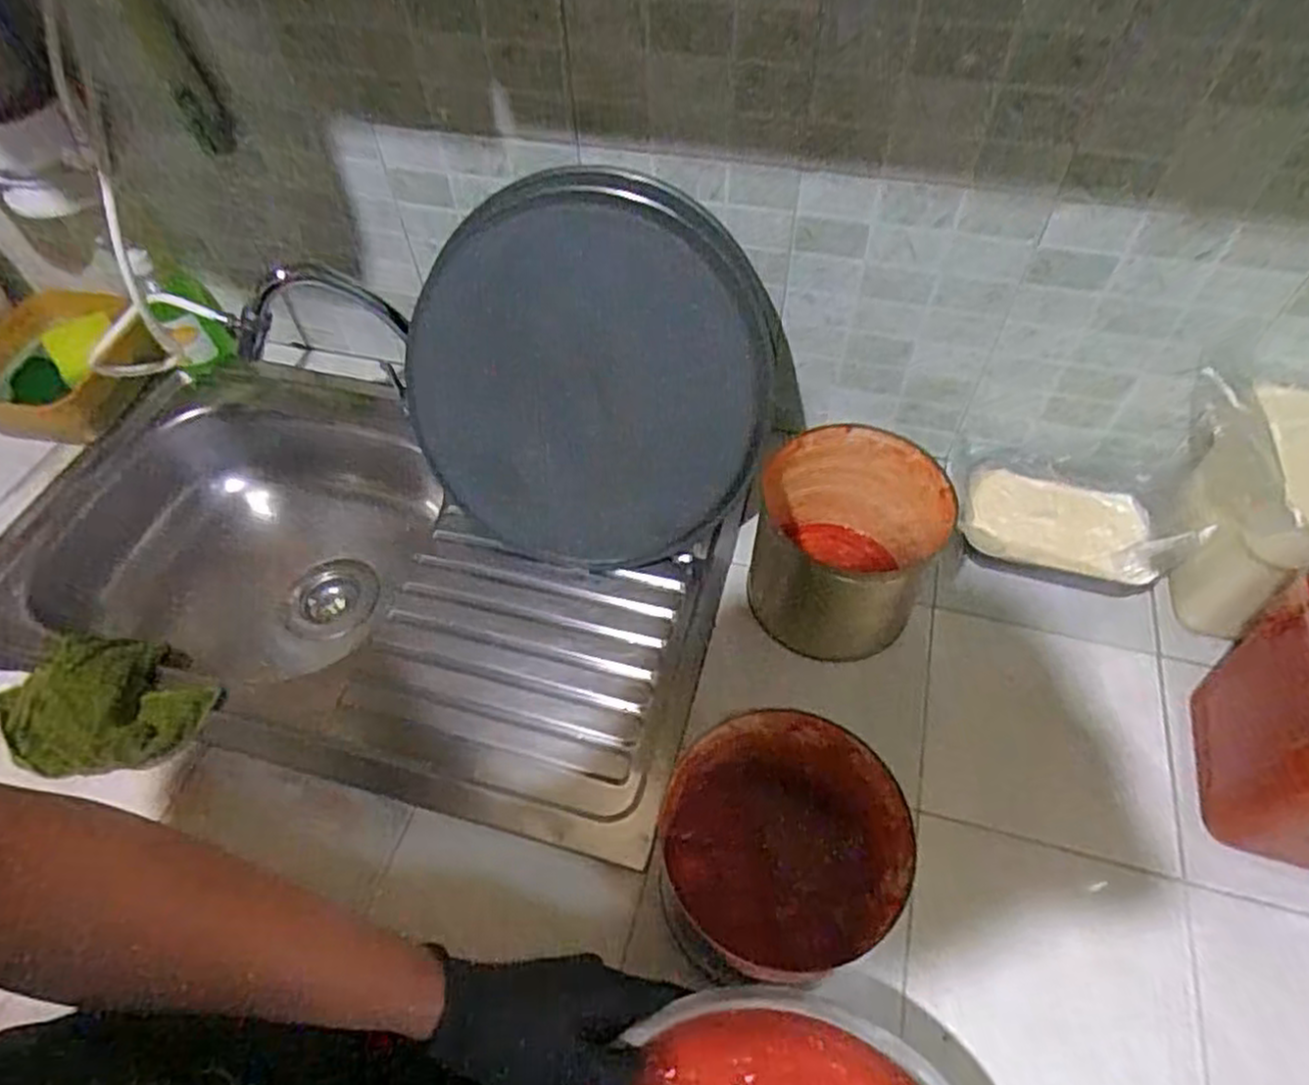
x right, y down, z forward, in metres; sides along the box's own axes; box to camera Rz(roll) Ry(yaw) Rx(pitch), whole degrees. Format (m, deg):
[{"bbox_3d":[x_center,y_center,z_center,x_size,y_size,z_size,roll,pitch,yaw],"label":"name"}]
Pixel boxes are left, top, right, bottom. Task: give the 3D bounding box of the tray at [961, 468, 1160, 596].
[{"bbox_3d":[0.387,-0.021,0.734,0.172,0.035,0.118,8,55,8],"label":"tray"}]

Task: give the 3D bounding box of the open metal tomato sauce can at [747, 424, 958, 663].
[{"bbox_3d":[0.174,0.006,0.682,0.165,0.141,0.157,-1,54,1],"label":"open metal tomato sauce can"}]

